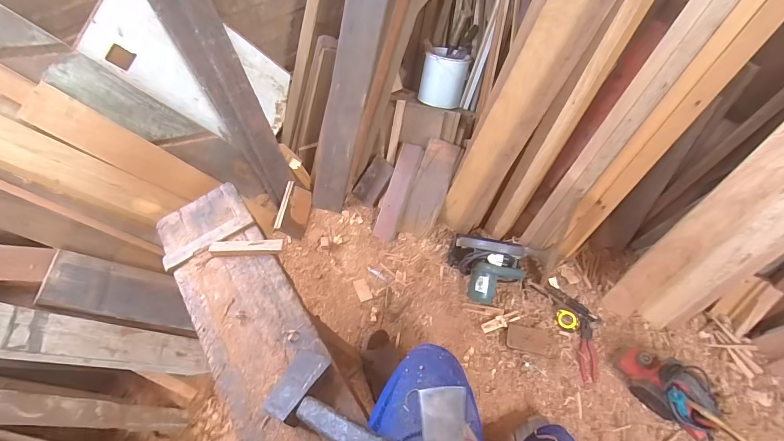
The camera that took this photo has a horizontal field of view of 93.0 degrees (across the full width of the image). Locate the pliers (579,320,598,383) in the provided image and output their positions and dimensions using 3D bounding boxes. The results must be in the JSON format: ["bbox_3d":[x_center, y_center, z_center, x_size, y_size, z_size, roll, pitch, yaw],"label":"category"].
[{"bbox_3d":[0.621,0.413,1.180,0.053,0.017,0.182,6,59,6],"label":"pliers"}]

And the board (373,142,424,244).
[{"bbox_3d":[0.021,-0.106,1.411,0.094,0.031,0.369,20,96,14],"label":"board"}]

